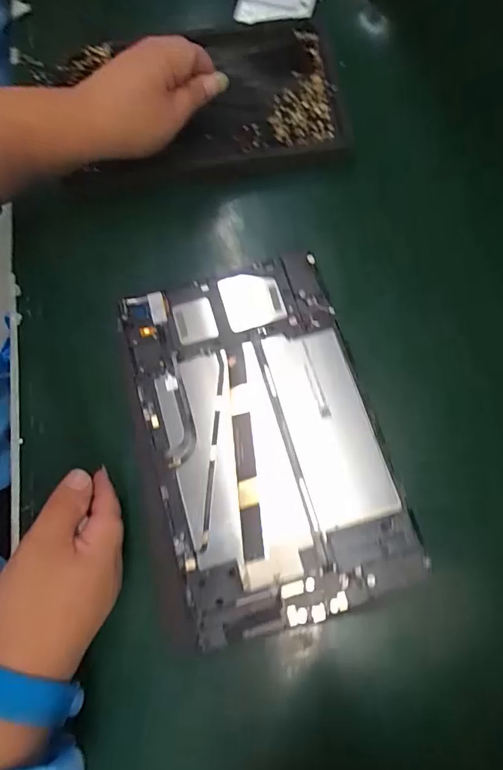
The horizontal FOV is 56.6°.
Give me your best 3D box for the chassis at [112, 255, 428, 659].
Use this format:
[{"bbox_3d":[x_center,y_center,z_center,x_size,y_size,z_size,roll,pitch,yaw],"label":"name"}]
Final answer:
[{"bbox_3d":[0.006,0.030,0.315,0.147,0.008,0.236,-16,73,-3],"label":"chassis"}]

